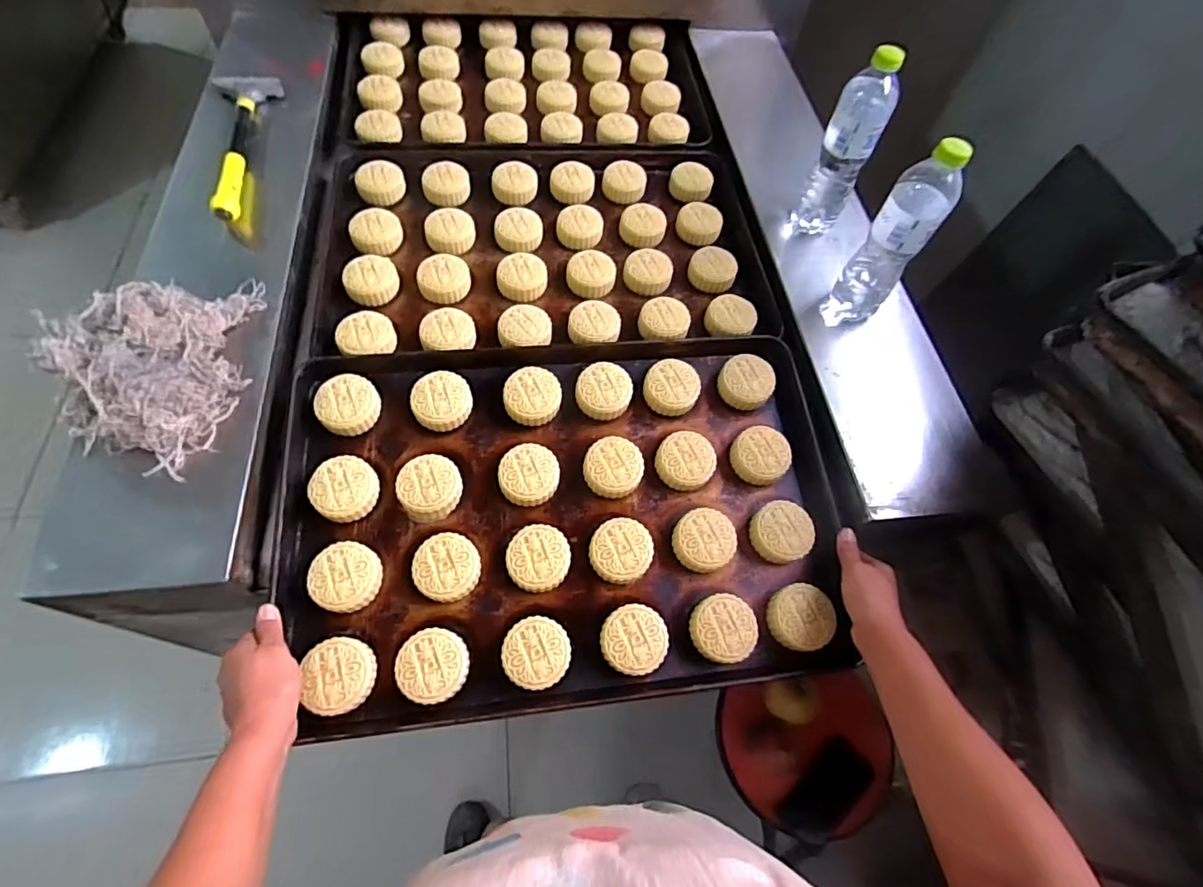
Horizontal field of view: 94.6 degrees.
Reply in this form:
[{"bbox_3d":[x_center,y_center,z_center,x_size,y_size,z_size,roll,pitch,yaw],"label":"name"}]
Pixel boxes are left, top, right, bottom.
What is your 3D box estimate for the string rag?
[{"bbox_3d":[-0.483,-0.087,0.597,0.175,0.076,0.245,-1,63,-5],"label":"string rag"}]

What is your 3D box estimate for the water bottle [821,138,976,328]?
[{"bbox_3d":[0.337,-0.232,0.644,0.065,0.234,0.059,25,64,9],"label":"water bottle"}]

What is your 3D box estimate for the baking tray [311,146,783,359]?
[{"bbox_3d":[-0.078,-0.286,0.784,0.584,0.044,0.382,-4,63,-6],"label":"baking tray"}]

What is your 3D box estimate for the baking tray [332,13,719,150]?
[{"bbox_3d":[-0.126,-0.616,0.950,0.597,0.048,0.346,-6,64,-7],"label":"baking tray"}]

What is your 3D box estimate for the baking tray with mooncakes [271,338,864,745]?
[{"bbox_3d":[-0.033,0.071,0.610,0.586,0.062,0.385,-5,64,-7],"label":"baking tray with mooncakes"}]

